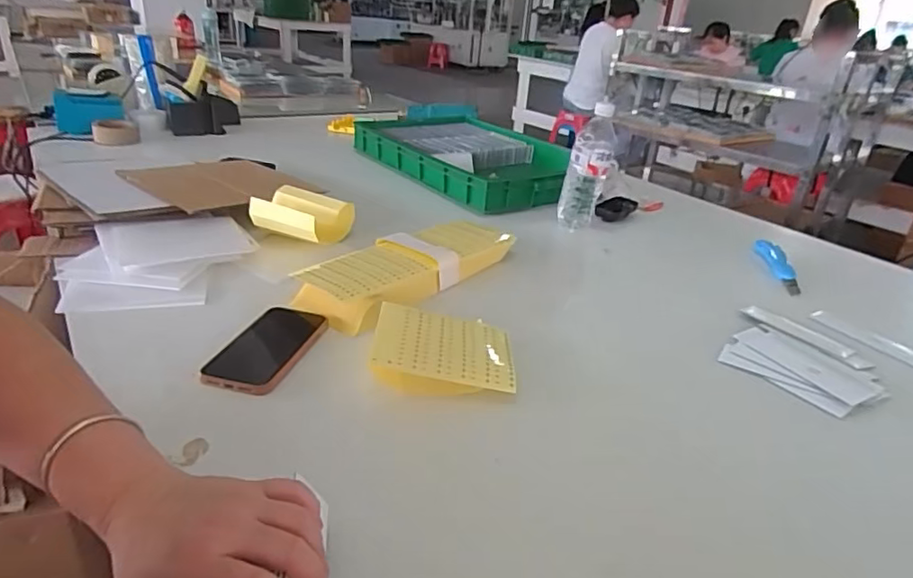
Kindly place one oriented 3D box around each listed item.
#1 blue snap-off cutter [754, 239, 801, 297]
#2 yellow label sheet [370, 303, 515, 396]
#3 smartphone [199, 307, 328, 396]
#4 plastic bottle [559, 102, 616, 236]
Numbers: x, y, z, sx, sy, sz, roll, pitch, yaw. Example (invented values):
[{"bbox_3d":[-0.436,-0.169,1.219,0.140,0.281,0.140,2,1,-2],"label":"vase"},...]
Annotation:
[{"bbox_3d":[0.533,-0.042,0.950,0.034,0.022,0.194,9,27,9],"label":"blue snap-off cutter"},{"bbox_3d":[-0.013,0.067,0.614,0.149,0.044,0.120,2,27,-5],"label":"yellow label sheet"},{"bbox_3d":[-0.205,0.064,0.629,0.085,0.014,0.156,8,27,8],"label":"smartphone"},{"bbox_3d":[0.238,-0.209,1.042,0.080,0.200,0.084,11,28,13],"label":"plastic bottle"}]

